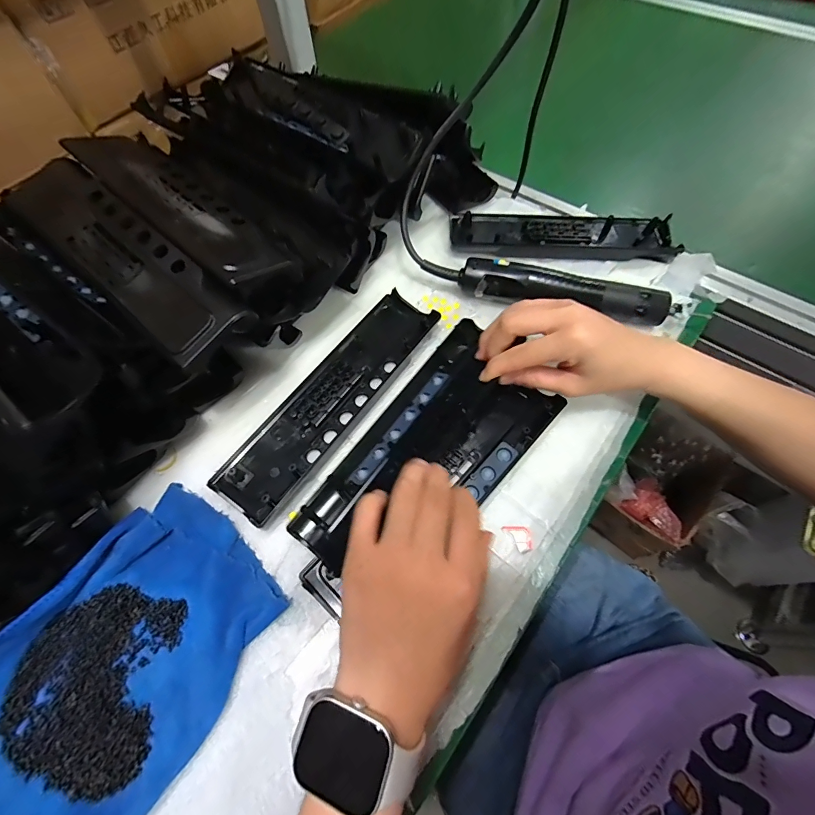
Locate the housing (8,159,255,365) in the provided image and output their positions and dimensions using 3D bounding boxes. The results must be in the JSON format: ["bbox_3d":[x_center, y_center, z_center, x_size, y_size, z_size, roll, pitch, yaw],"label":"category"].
[{"bbox_3d":[-0.228,-0.124,0.321,0.235,0.026,0.062,38,69,15],"label":"housing"}]

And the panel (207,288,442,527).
[{"bbox_3d":[-0.068,-0.014,0.367,0.066,0.022,0.245,32,68,17],"label":"panel"}]

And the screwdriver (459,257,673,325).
[{"bbox_3d":[0.152,-0.113,0.401,0.196,0.036,0.032,11,64,8],"label":"screwdriver"}]

